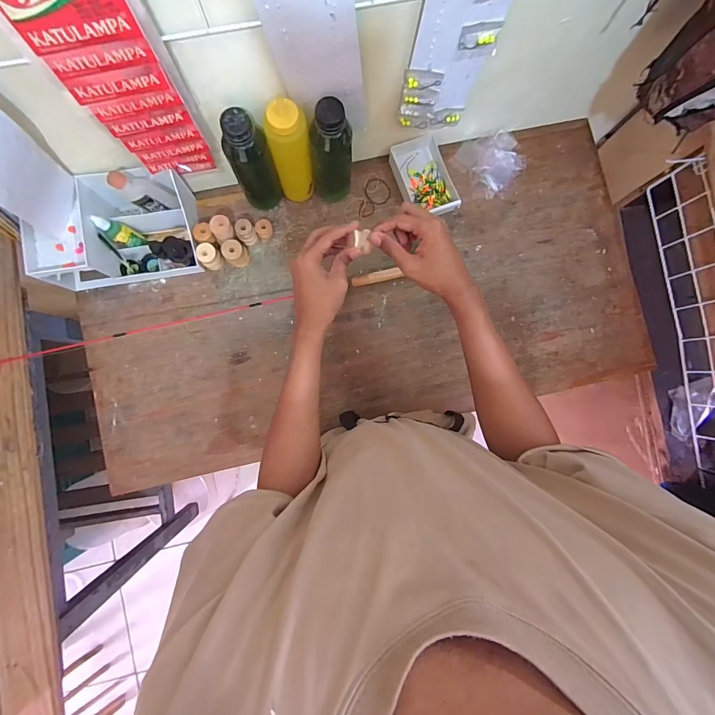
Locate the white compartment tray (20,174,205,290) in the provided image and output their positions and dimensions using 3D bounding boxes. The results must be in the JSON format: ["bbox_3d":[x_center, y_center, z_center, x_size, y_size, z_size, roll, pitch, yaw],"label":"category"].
[{"bbox_3d":[-0.391,-0.212,0.596,0.230,0.121,0.150,-10,87,-3],"label":"white compartment tray"}]

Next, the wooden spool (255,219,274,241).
[{"bbox_3d":[-0.165,-0.229,0.650,0.028,0.028,0.030,0,86,-2],"label":"wooden spool"}]

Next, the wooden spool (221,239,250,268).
[{"bbox_3d":[-0.209,-0.178,0.632,0.037,0.057,0.037,0,86,-2],"label":"wooden spool"}]

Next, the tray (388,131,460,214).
[{"bbox_3d":[0.119,-0.329,0.664,0.091,0.030,0.148,-22,87,-3],"label":"tray"}]

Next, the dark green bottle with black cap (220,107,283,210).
[{"bbox_3d":[-0.160,-0.291,0.570,0.052,0.194,0.057,0,86,-2],"label":"dark green bottle with black cap"}]

